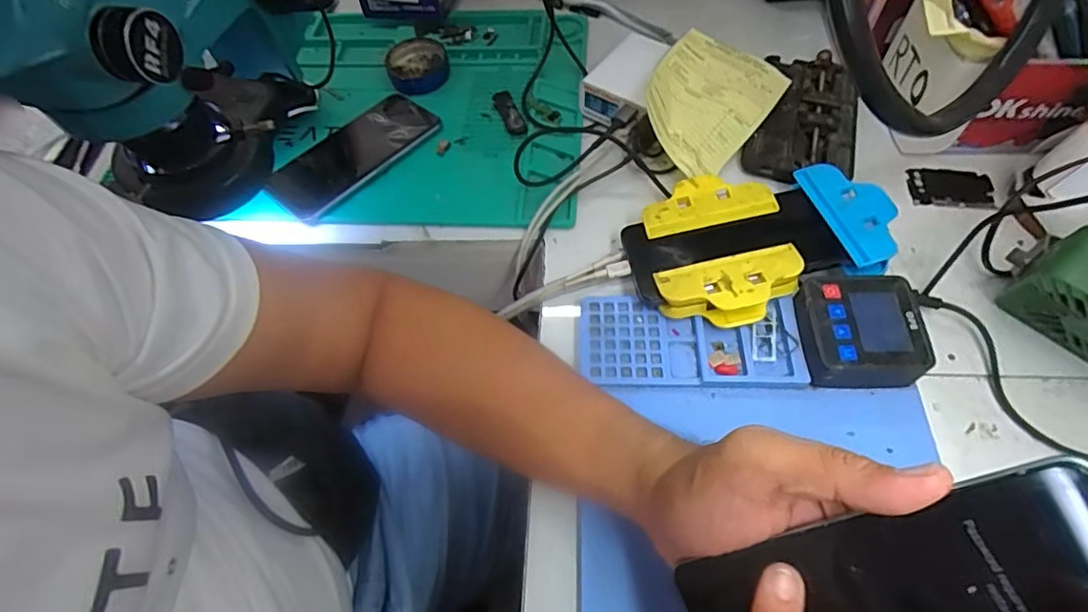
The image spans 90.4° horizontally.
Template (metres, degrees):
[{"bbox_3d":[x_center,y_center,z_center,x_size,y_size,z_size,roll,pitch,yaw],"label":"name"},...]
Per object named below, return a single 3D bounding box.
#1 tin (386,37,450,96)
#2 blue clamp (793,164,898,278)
[{"bbox_3d":[-0.132,-0.253,0.566,0.061,0.022,0.068,-19,59,-7],"label":"tin"},{"bbox_3d":[0.227,-0.061,0.403,0.051,0.035,0.102,-8,58,-1],"label":"blue clamp"}]

